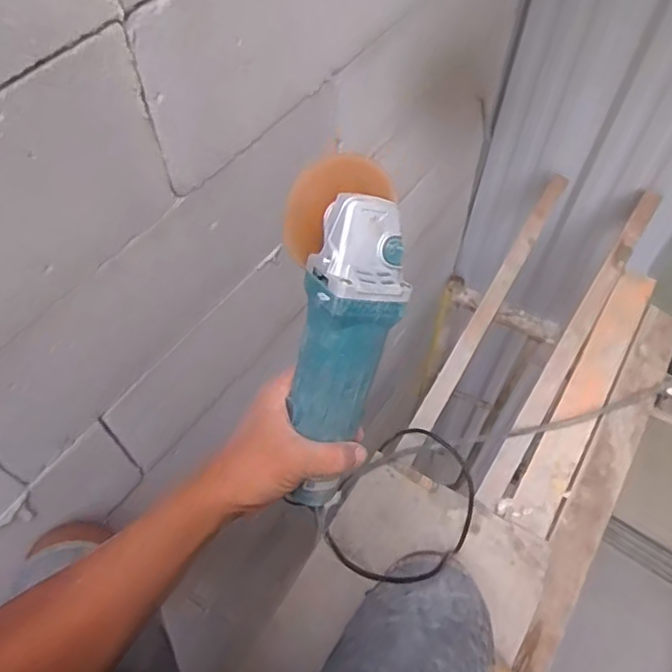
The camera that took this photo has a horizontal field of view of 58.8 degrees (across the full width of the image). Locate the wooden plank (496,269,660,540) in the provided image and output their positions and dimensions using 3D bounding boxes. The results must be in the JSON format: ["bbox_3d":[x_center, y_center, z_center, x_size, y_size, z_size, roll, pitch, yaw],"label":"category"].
[{"bbox_3d":[0.455,0.095,1.070,0.080,0.023,0.583,30,62,18],"label":"wooden plank"}]

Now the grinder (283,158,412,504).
[{"bbox_3d":[-0.001,0.001,0.456,0.095,0.072,0.267,7,98,4],"label":"grinder"}]

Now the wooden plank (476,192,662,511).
[{"bbox_3d":[0.446,-0.014,1.102,0.050,0.041,0.764,30,62,18],"label":"wooden plank"}]

